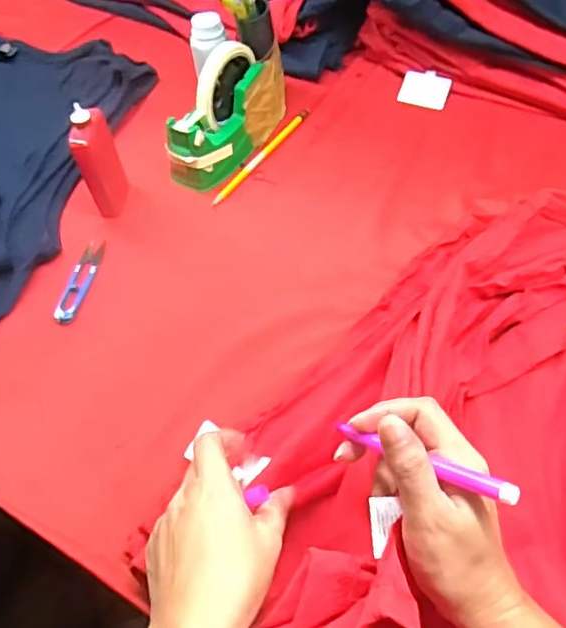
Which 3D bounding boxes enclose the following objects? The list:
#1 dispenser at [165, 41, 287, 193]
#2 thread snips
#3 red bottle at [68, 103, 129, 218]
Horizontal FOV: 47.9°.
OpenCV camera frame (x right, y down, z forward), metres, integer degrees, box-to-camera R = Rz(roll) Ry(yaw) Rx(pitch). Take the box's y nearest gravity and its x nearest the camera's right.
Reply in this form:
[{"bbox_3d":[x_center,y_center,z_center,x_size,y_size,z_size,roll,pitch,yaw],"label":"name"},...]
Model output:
[{"bbox_3d":[-0.051,-0.227,0.695,0.053,0.106,0.185,26,57,21],"label":"dispenser"},{"bbox_3d":[-0.202,-0.034,0.633,0.022,0.005,0.101,7,52,8],"label":"thread snips"},{"bbox_3d":[-0.185,-0.153,0.640,0.026,0.113,0.054,2,51,4],"label":"red bottle"}]

